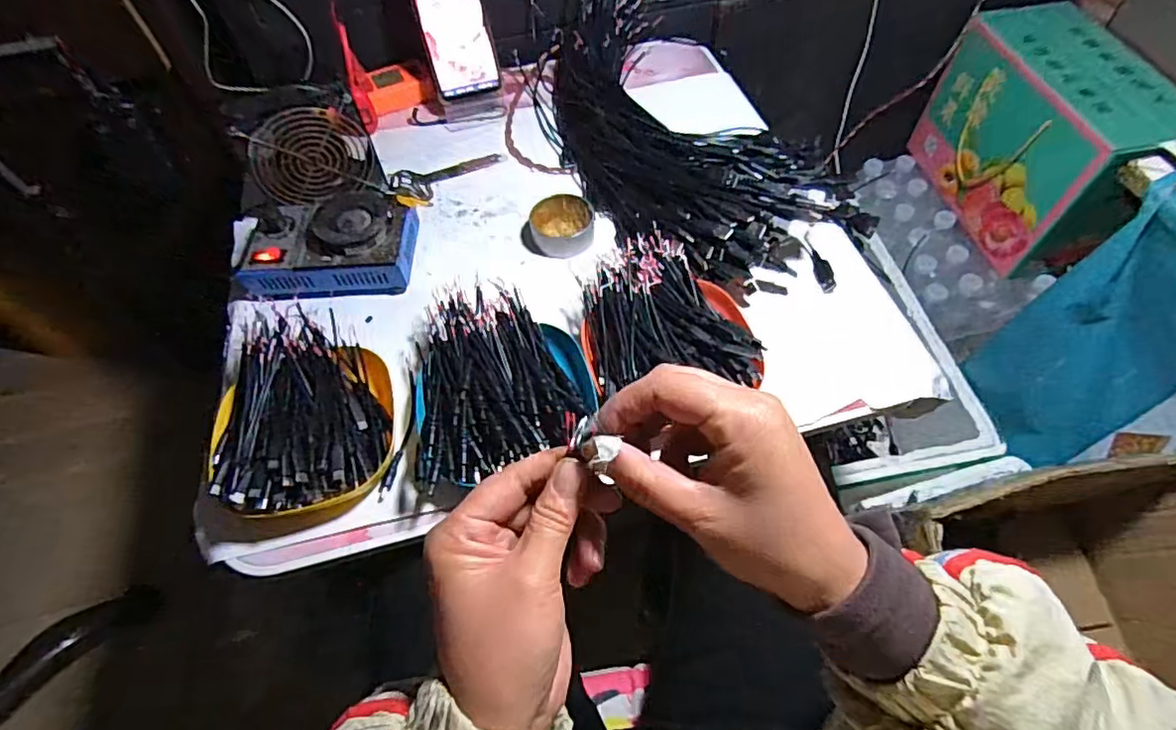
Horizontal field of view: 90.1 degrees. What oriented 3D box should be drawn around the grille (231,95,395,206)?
[{"bbox_3d":[-0.273,-0.206,0.591,0.111,0.104,0.023,-32,44,-21],"label":"grille"}]

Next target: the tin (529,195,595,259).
[{"bbox_3d":[-0.026,-0.142,0.599,0.063,0.023,0.063,-1,58,2],"label":"tin"}]

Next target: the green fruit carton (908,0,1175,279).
[{"bbox_3d":[0.691,-0.336,0.886,0.171,0.240,0.336,-12,59,-5],"label":"green fruit carton"}]

